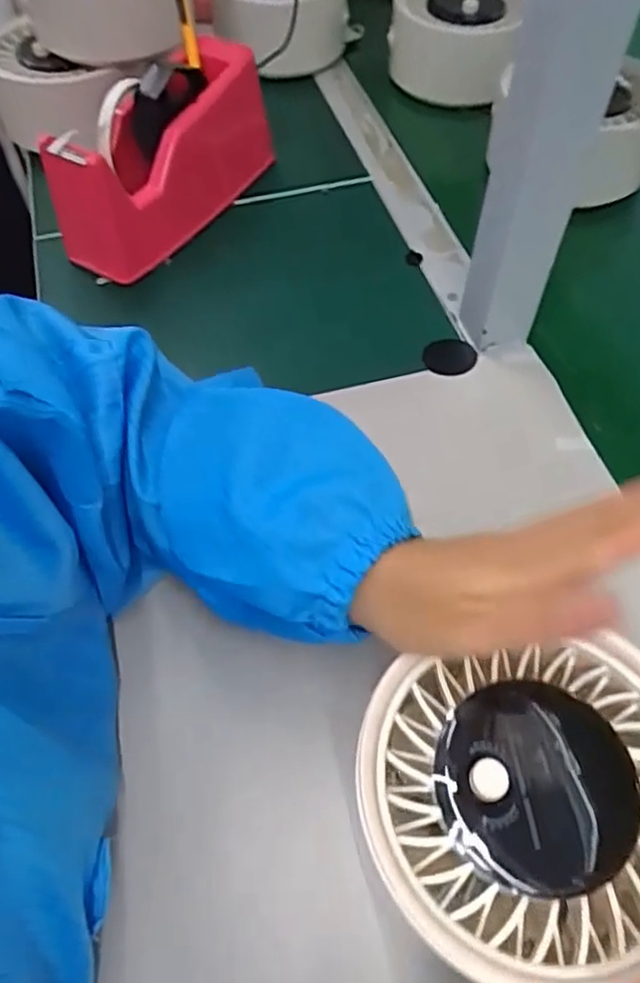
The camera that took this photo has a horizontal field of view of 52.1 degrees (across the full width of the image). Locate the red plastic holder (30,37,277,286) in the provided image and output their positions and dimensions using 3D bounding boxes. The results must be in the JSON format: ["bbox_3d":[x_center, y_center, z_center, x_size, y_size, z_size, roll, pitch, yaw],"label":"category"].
[{"bbox_3d":[-0.120,-0.255,0.512,0.072,0.097,0.183,26,61,17],"label":"red plastic holder"}]

